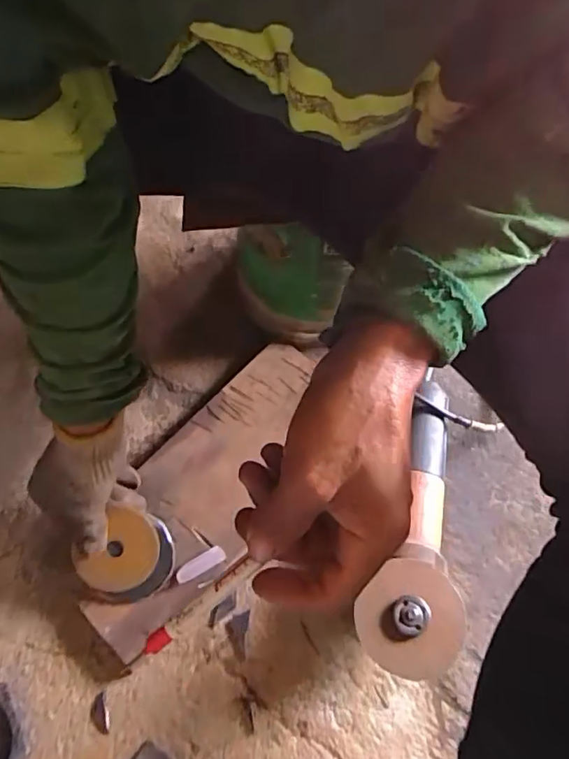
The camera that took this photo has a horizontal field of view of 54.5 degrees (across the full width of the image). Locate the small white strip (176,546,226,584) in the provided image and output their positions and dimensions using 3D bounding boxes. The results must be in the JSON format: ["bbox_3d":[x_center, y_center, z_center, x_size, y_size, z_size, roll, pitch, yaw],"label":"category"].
[{"bbox_3d":[-0.080,0.176,0.525,0.048,0.004,0.017,-28,66,-13],"label":"small white strip"}]

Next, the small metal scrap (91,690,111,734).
[{"bbox_3d":[-0.162,0.293,0.483,0.014,0.004,0.032,-18,64,-9],"label":"small metal scrap"}]

